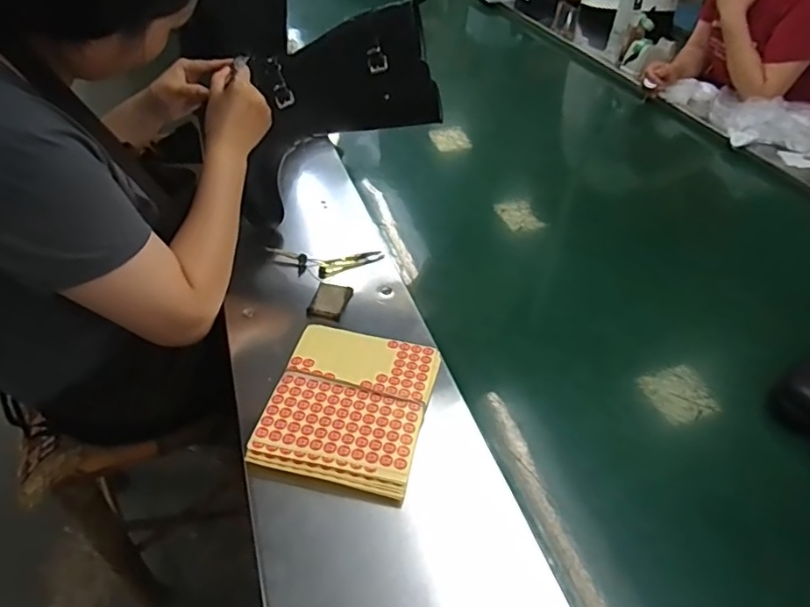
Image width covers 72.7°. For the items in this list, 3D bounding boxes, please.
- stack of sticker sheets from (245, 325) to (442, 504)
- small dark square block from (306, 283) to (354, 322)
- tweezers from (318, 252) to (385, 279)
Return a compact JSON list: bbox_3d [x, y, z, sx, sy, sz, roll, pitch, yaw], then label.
[{"bbox_3d":[-0.057,0.103,0.592,0.159,0.019,0.189,12,43,9],"label":"stack of sticker sheets"},{"bbox_3d":[-0.099,-0.003,0.727,0.043,0.015,0.061,14,43,11],"label":"small dark square block"},{"bbox_3d":[-0.078,-0.059,0.794,0.097,0.010,0.028,-20,47,-24],"label":"tweezers"}]

